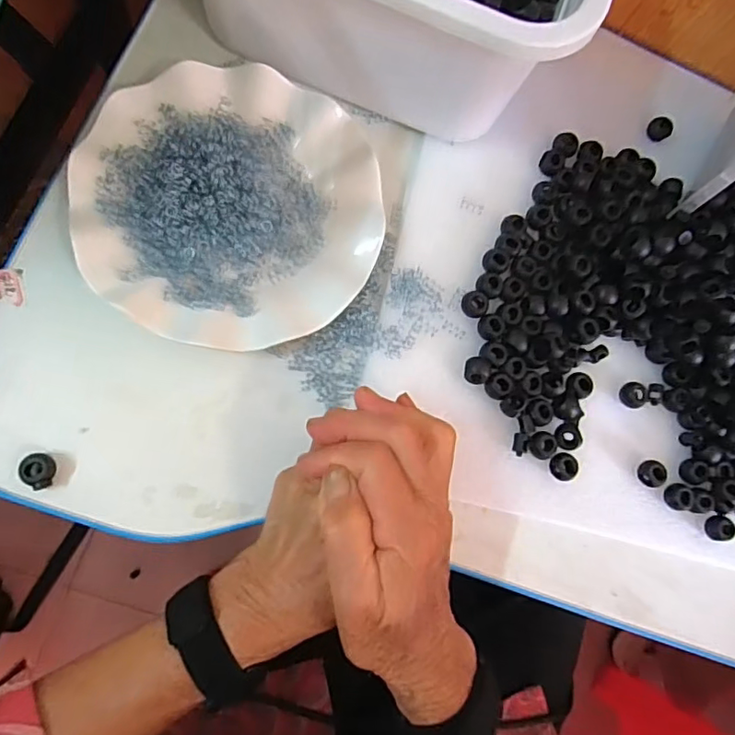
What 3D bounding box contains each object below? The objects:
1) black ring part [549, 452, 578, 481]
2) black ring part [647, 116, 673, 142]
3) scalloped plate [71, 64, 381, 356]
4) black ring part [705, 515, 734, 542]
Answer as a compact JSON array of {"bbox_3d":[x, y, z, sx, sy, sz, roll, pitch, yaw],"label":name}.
[{"bbox_3d":[0.127,0.064,0.360,0.016,0.012,0.017,4,79,-11],"label":"black ring part"},{"bbox_3d":[0.225,-0.183,0.424,0.014,0.011,0.017,-37,89,-15],"label":"black ring part"},{"bbox_3d":[-0.082,-0.102,0.342,0.178,0.020,0.175,-16,83,-14],"label":"scalloped plate"},{"bbox_3d":[0.238,0.108,0.372,0.013,0.013,0.016,6,79,-11],"label":"black ring part"}]

